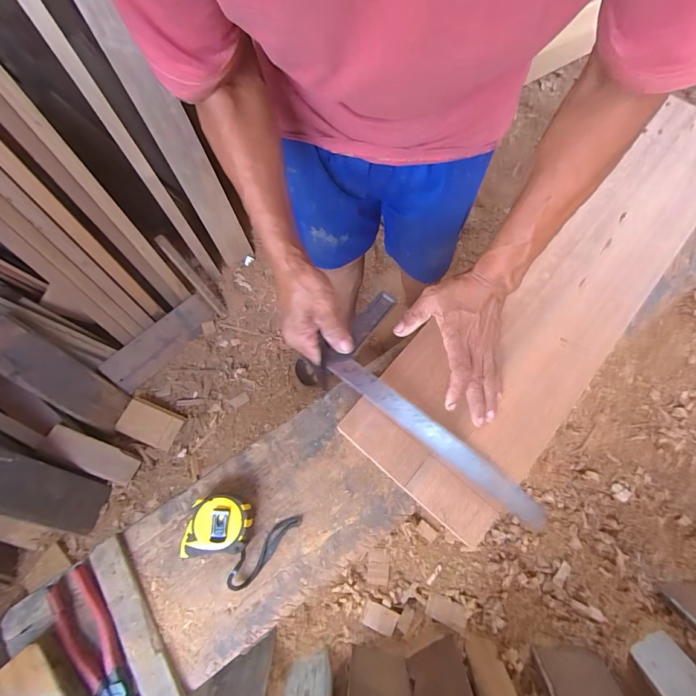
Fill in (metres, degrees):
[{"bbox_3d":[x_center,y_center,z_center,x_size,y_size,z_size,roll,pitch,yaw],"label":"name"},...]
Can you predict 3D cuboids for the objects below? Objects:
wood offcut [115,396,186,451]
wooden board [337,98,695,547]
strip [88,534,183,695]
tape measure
[{"bbox_3d":[-0.566,0.215,1.038,0.166,0.017,0.111,22,50,-2],"label":"wood offcut"},{"bbox_3d":[0.308,-0.095,0.491,0.194,0.019,0.720,42,77,17],"label":"wooden board"},{"bbox_3d":[-0.234,0.305,0.396,0.042,0.013,0.190,-35,70,-12],"label":"strip"},{"bbox_3d":[-0.128,0.222,0.414,0.113,0.040,0.085,16,69,9],"label":"tape measure"}]

